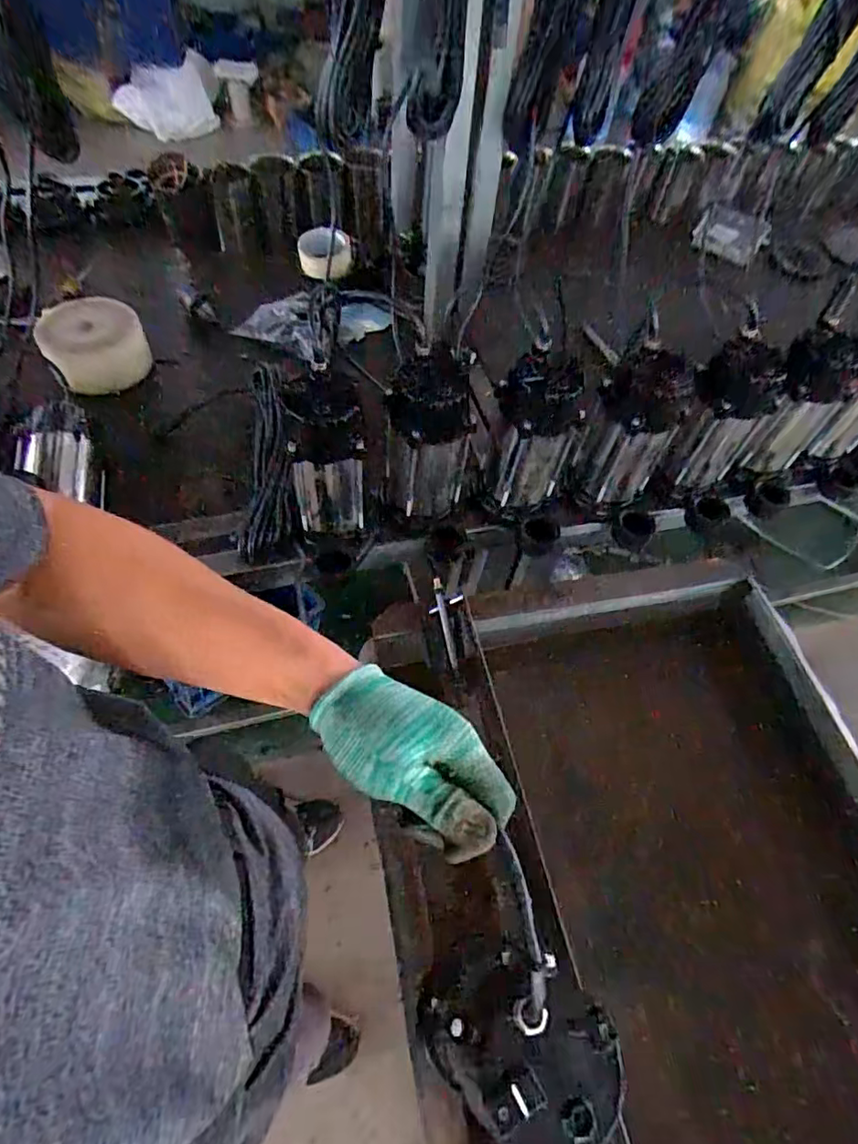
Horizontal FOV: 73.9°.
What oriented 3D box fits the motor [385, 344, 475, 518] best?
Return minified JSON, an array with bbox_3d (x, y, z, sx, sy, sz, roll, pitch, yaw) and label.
[{"bbox_3d":[-0.003,-0.165,0.713,0.098,0.189,0.084,-2,58,-7],"label":"motor"}]

